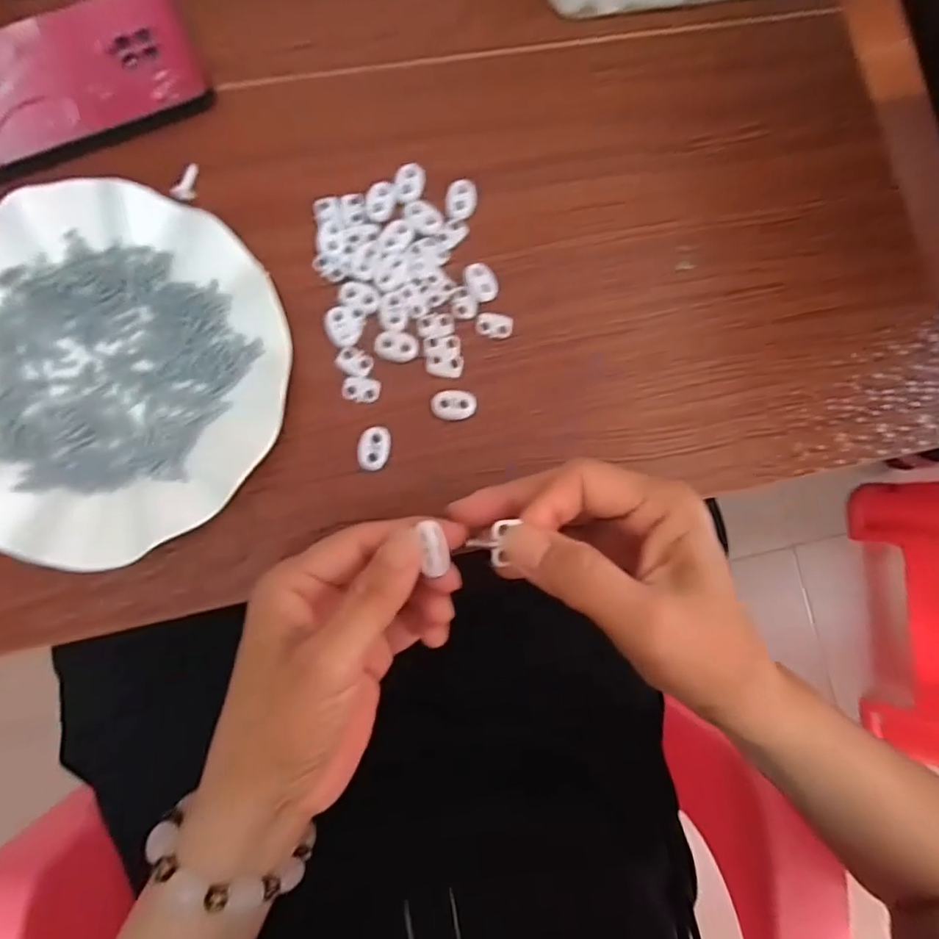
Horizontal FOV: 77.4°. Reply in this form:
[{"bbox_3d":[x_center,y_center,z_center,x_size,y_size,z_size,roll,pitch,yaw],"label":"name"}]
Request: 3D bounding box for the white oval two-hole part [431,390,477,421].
[{"bbox_3d":[-0.008,-0.036,0.321,0.024,0.004,0.017,-5,83,-7],"label":"white oval two-hole part"}]

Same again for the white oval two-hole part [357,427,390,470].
[{"bbox_3d":[-0.051,-0.011,0.314,0.015,0.004,0.023,10,82,-5],"label":"white oval two-hole part"}]

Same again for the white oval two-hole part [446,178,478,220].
[{"bbox_3d":[-0.005,-0.155,0.336,0.017,0.005,0.023,8,82,-5],"label":"white oval two-hole part"}]

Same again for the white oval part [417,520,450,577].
[{"bbox_3d":[-0.014,0.030,0.231,0.010,0.004,0.021,-12,90,-7],"label":"white oval part"}]

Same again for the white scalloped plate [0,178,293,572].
[{"bbox_3d":[-0.187,-0.050,0.295,0.179,0.021,0.182,1,83,-6],"label":"white scalloped plate"}]

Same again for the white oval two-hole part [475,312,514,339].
[{"bbox_3d":[0.014,-0.082,0.330,0.021,0.004,0.014,14,82,-4],"label":"white oval two-hole part"}]

